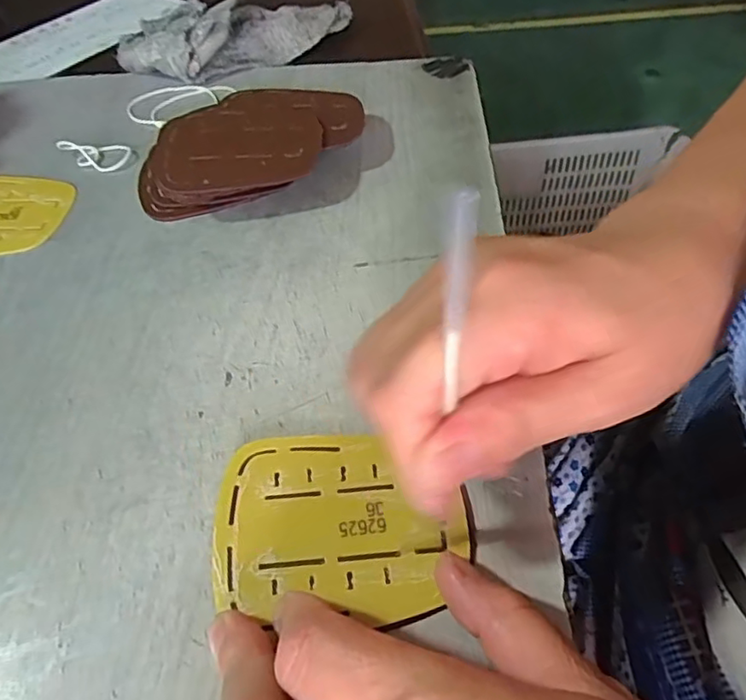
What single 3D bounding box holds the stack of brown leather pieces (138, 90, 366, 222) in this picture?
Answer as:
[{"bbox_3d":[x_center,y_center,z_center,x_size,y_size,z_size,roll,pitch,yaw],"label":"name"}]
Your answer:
[{"bbox_3d":[-0.067,-0.114,0.342,0.129,0.027,0.087,-17,51,-10],"label":"stack of brown leather pieces"}]

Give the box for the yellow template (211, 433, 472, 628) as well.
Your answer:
[{"bbox_3d":[-0.012,0.056,0.208,0.084,0.008,0.063,-1,50,3],"label":"yellow template"}]

